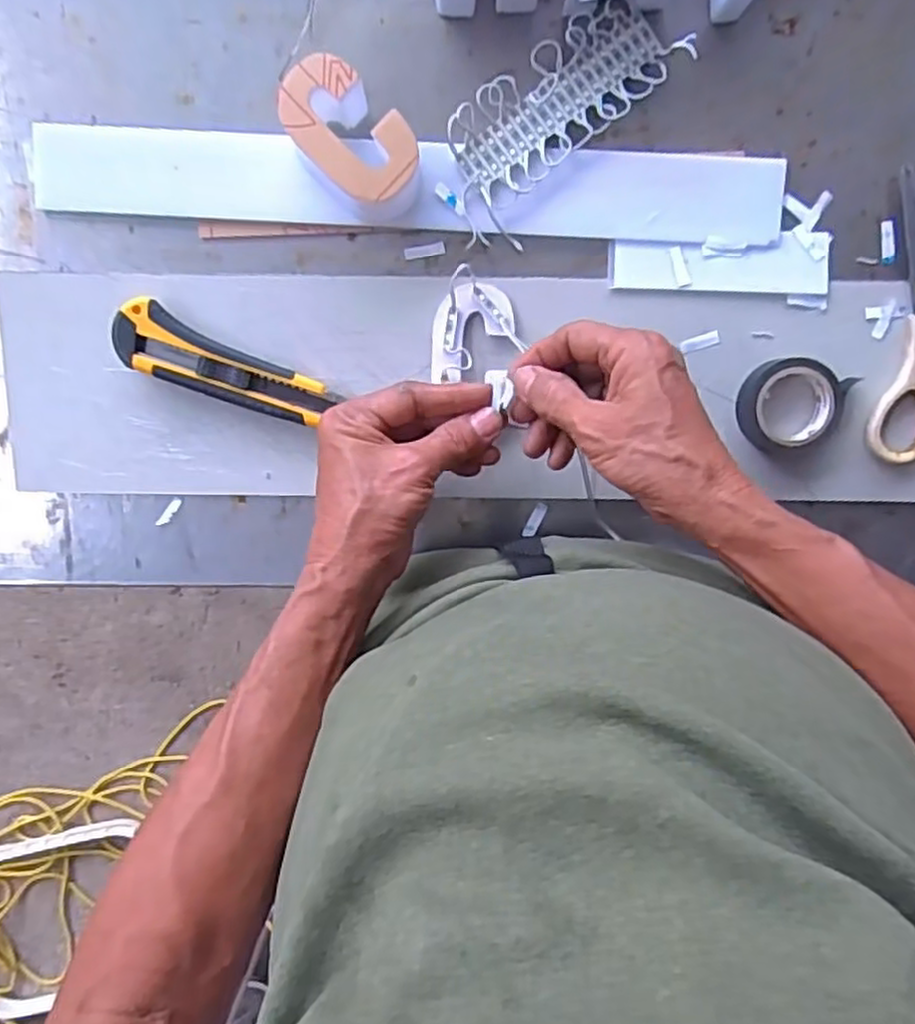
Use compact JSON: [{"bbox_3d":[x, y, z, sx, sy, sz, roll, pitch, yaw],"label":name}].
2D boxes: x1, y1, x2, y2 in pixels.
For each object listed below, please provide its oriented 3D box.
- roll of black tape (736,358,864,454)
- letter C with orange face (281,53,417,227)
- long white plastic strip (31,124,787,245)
[{"bbox_3d":[0.209,-0.068,0.456,0.060,0.015,0.061,0,100,0],"label":"roll of black tape"},{"bbox_3d":[-0.061,-0.212,0.422,0.081,0.048,0.054,43,97,-6],"label":"letter C with orange face"},{"bbox_3d":[-0.029,-0.201,0.442,0.451,0.009,0.050,3,100,0],"label":"long white plastic strip"}]

